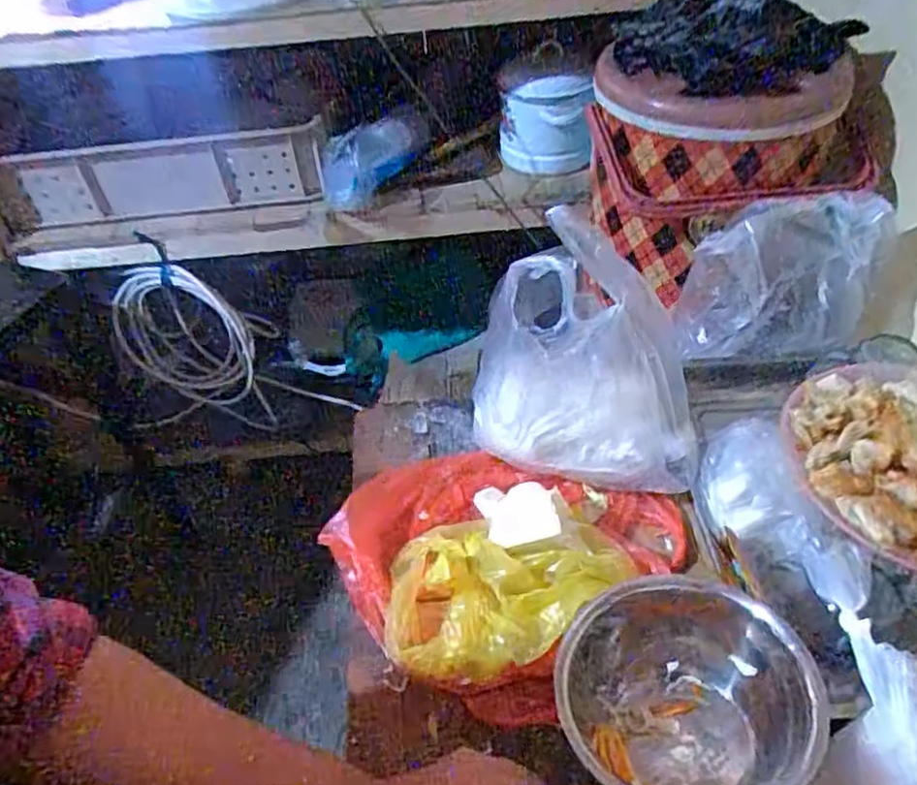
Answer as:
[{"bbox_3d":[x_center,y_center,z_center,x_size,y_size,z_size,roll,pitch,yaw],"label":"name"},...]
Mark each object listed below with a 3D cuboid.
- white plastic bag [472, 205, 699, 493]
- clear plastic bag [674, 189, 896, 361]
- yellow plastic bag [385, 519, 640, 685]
[{"bbox_3d":[0.120,-0.039,0.624,0.209,0.257,0.096,8,48,12],"label":"white plastic bag"},{"bbox_3d":[0.354,-0.122,0.763,0.224,0.170,0.070,-11,47,-6],"label":"clear plastic bag"},{"bbox_3d":[0.041,0.164,0.583,0.200,0.058,0.138,-4,47,1],"label":"yellow plastic bag"}]

